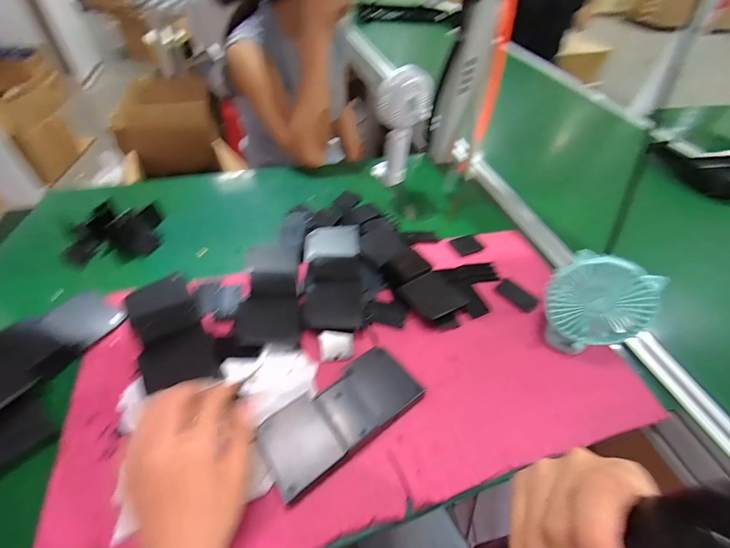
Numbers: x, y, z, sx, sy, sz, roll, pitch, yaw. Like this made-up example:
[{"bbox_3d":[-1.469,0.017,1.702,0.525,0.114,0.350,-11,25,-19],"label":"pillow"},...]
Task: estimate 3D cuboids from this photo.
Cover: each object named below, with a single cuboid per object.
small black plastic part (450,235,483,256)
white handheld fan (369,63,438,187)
[{"bbox_3d":[0.165,-0.047,0.544,0.044,0.006,0.036,-15,53,-18],"label":"small black plastic part"},{"bbox_3d":[0.061,-0.257,0.601,0.084,0.193,0.067,13,49,5],"label":"white handheld fan"}]

